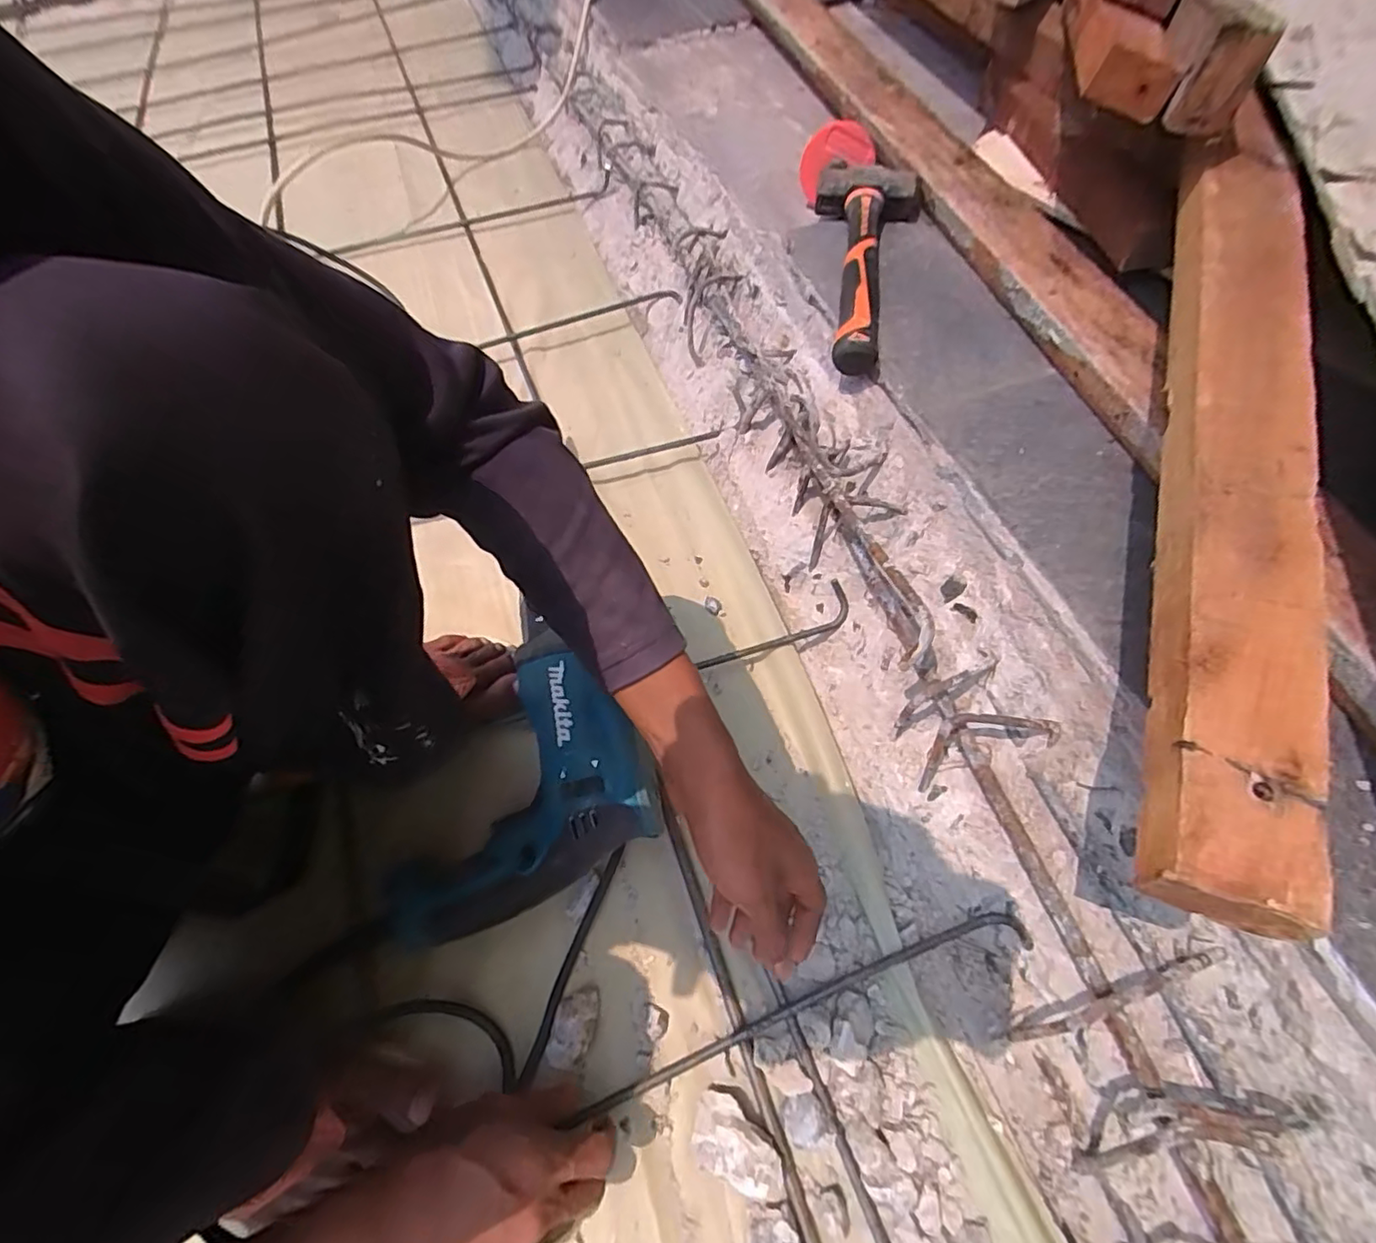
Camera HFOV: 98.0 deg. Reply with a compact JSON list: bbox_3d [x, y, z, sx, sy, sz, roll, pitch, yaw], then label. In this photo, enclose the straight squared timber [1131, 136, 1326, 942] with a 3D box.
[{"bbox_3d":[0.306,-0.107,0.339,0.061,0.040,0.521,16,68,13],"label":"straight squared timber"}]

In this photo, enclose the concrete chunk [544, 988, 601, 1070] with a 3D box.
[{"bbox_3d":[-0.078,0.277,0.408,0.028,0.020,0.047,8,62,9],"label":"concrete chunk"}]

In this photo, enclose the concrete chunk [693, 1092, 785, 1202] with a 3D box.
[{"bbox_3d":[0.030,0.328,0.370,0.060,0.024,0.036,24,65,16],"label":"concrete chunk"}]

